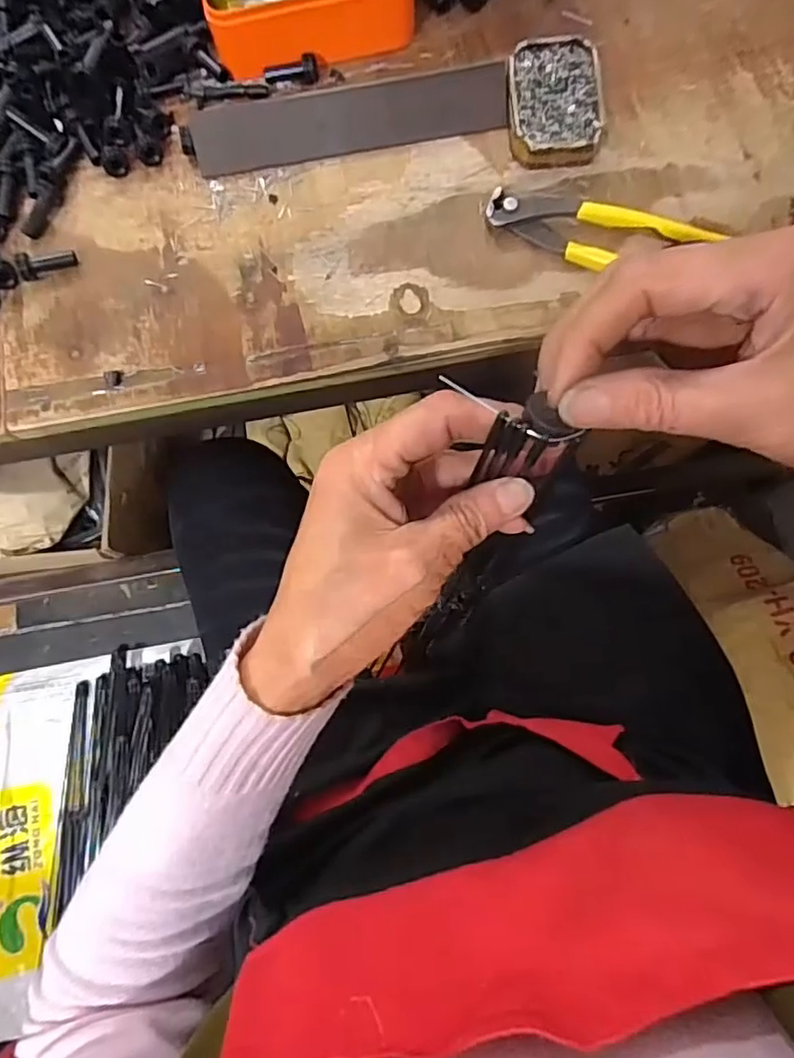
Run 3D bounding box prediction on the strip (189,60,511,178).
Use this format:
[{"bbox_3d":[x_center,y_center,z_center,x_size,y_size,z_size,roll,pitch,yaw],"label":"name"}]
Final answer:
[{"bbox_3d":[-0.032,-0.285,0.430,0.215,0.008,0.041,-9,111,1],"label":"strip"}]

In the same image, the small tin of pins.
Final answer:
[{"bbox_3d":[0.108,-0.292,0.426,0.062,0.021,0.089,-6,78,1],"label":"small tin of pins"}]

